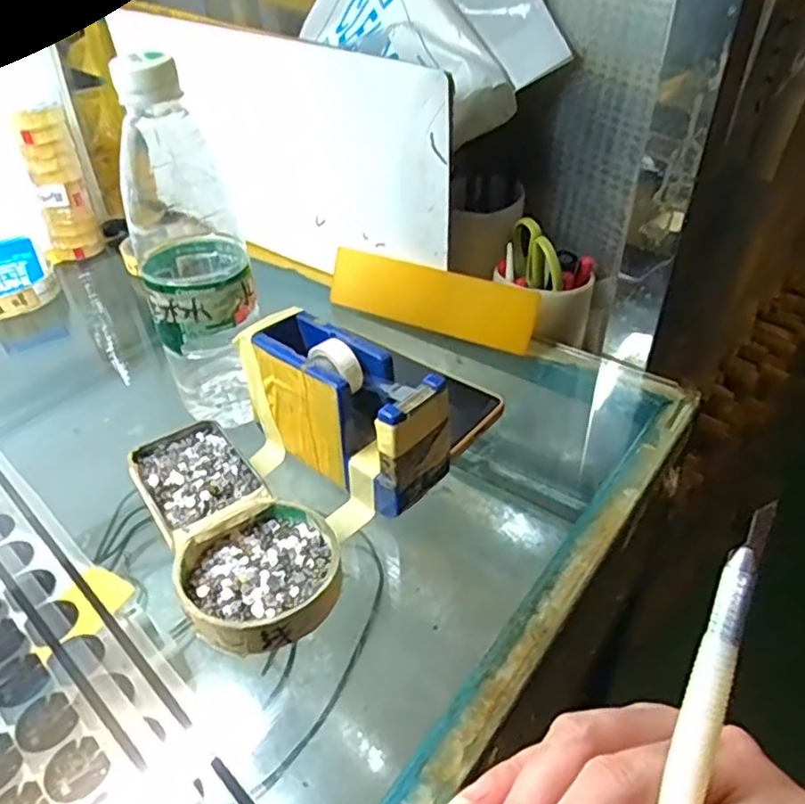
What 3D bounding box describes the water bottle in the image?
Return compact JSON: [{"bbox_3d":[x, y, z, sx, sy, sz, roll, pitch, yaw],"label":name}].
[{"bbox_3d":[-0.127,-0.089,0.397,0.062,0.219,0.066,-10,39,-11],"label":"water bottle"}]

